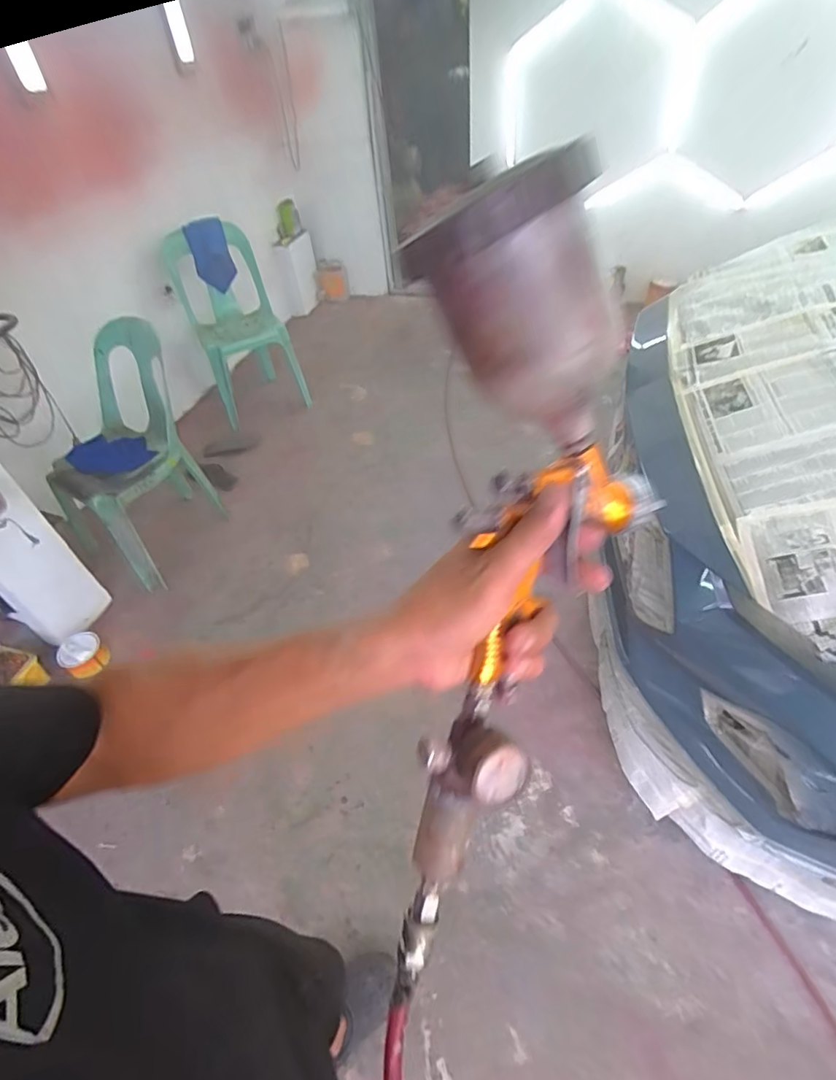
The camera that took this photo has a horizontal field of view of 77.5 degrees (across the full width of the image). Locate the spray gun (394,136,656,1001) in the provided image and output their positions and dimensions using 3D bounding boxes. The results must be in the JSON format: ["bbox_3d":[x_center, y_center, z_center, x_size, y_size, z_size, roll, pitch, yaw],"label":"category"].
[{"bbox_3d":[0.056,0.053,0.326,0.139,0.482,0.116,6,13,6],"label":"spray gun"}]

